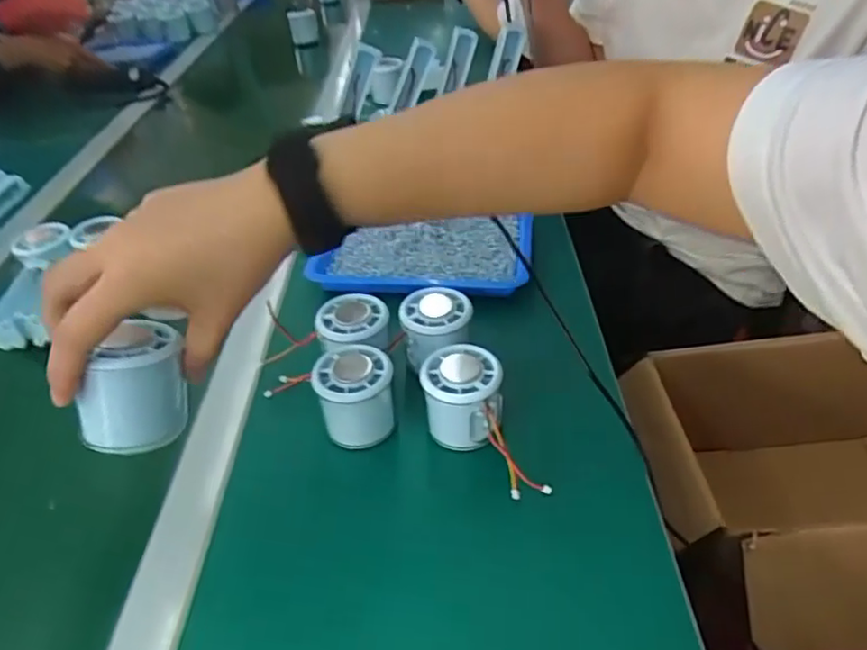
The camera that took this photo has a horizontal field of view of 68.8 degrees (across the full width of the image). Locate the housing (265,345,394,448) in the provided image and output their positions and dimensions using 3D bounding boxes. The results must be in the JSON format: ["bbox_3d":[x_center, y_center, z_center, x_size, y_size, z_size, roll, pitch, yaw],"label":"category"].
[{"bbox_3d":[-0.062,0.053,0.475,0.063,0.053,0.062,20,46,28],"label":"housing"}]

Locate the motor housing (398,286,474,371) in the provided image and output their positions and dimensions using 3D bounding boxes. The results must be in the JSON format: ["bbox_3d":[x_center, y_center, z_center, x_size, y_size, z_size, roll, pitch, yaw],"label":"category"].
[{"bbox_3d":[0.003,0.004,0.521,0.059,0.048,0.058,1,40,8],"label":"motor housing"}]

